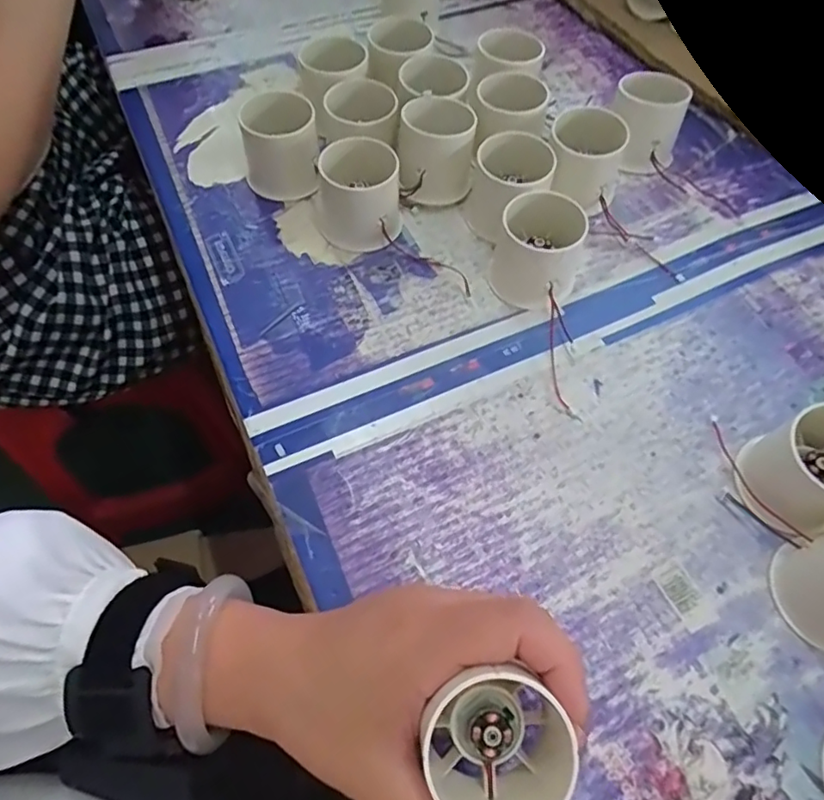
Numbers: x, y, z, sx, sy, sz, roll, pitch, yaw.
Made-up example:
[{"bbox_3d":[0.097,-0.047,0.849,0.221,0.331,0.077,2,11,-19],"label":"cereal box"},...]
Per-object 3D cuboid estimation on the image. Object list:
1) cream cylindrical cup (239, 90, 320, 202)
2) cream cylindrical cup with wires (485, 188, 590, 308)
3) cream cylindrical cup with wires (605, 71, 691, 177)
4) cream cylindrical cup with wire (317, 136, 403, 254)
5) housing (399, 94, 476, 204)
[{"bbox_3d":[-0.092,-0.174,0.403,0.054,0.049,0.056,1,61,-1],"label":"cream cylindrical cup"},{"bbox_3d":[0.080,-0.094,0.367,0.057,0.047,0.061,11,61,5],"label":"cream cylindrical cup with wires"},{"bbox_3d":[0.169,-0.202,0.425,0.049,0.053,0.055,-17,63,-10],"label":"cream cylindrical cup with wires"},{"bbox_3d":[-0.035,-0.135,0.383,0.053,0.051,0.048,-5,61,-4],"label":"cream cylindrical cup with wire"},{"bbox_3d":[0.017,-0.174,0.407,0.053,0.052,0.059,-4,61,-3],"label":"housing"}]

